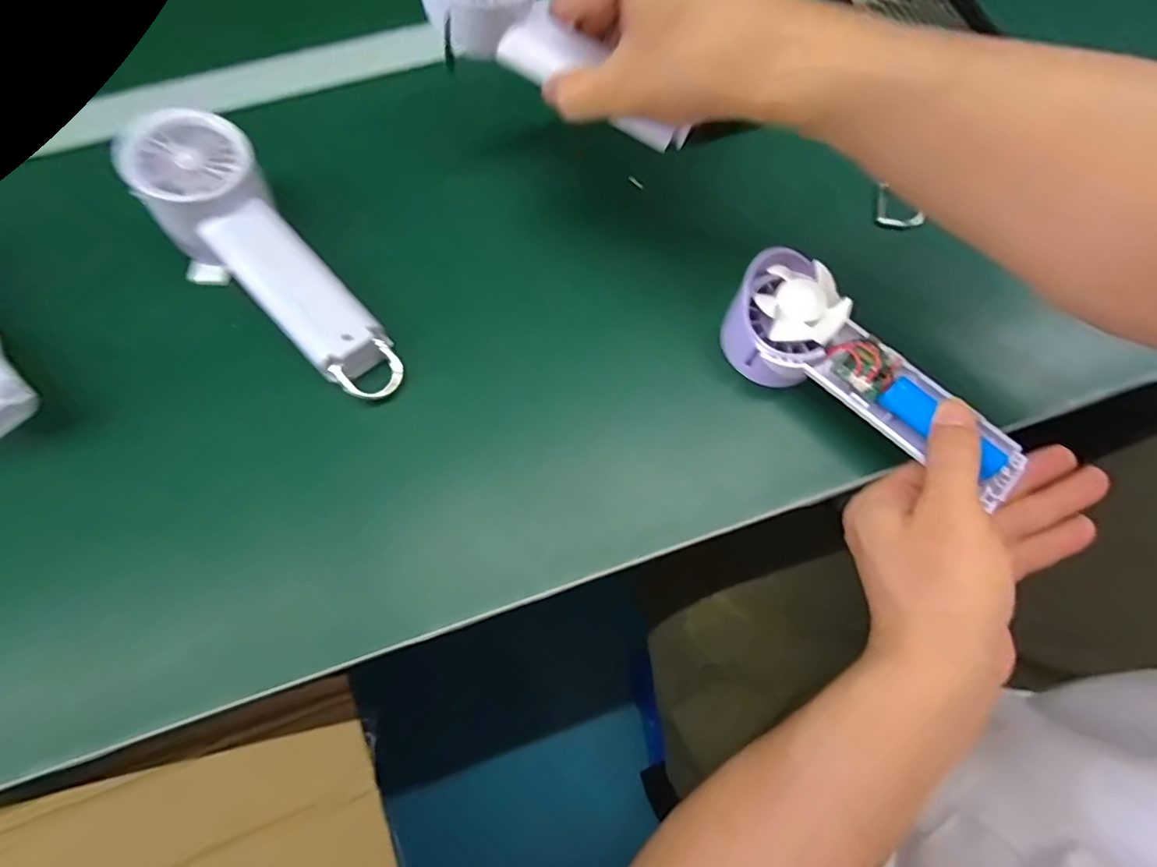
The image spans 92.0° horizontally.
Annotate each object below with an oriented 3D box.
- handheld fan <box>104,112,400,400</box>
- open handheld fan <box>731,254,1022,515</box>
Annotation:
[{"bbox_3d":[-0.177,-0.097,0.332,0.068,0.058,0.196,-43,91,-13],"label":"handheld fan"},{"bbox_3d":[0.160,-0.031,0.310,0.170,0.042,0.056,38,75,8],"label":"open handheld fan"}]

